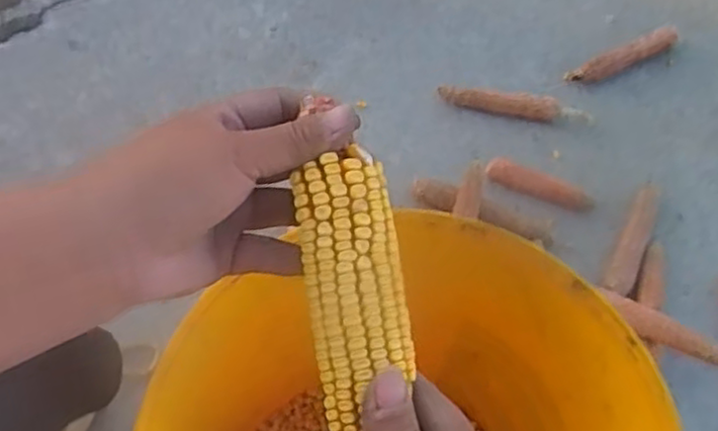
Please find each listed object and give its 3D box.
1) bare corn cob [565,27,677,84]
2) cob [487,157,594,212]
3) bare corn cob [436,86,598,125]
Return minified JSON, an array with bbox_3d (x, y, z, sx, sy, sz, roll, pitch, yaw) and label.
[{"bbox_3d":[0.376,-0.223,1.015,0.179,0.035,0.032,-22,63,-16],"label":"bare corn cob"},{"bbox_3d":[0.221,-0.035,0.880,0.129,0.031,0.027,24,60,10],"label":"cob"},{"bbox_3d":[0.206,-0.144,0.950,0.198,0.027,0.031,10,59,2],"label":"bare corn cob"}]

